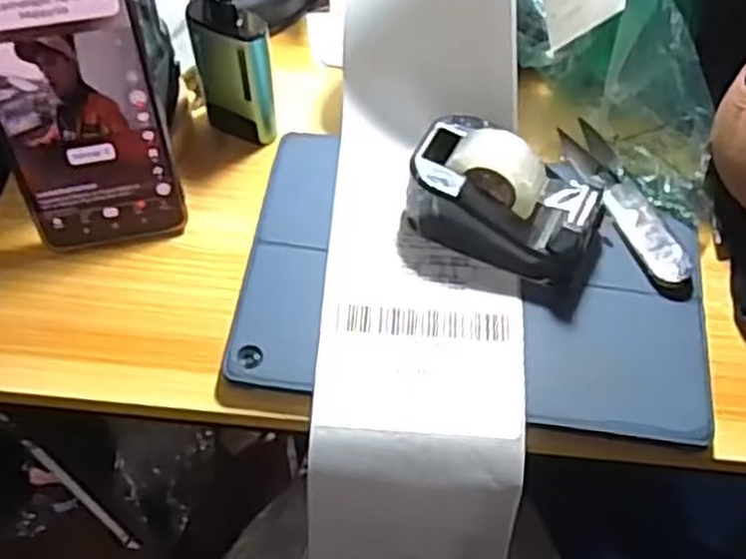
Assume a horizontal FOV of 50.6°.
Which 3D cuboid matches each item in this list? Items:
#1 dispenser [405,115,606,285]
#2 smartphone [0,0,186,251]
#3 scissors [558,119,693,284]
[{"bbox_3d":[0.068,-0.042,0.412,0.096,0.050,0.050,23,62,11],"label":"dispenser"},{"bbox_3d":[-0.143,-0.082,0.380,0.075,0.165,0.006,-11,43,-10],"label":"smartphone"},{"bbox_3d":[0.140,-0.045,0.441,0.024,0.008,0.115,-19,63,-13],"label":"scissors"}]

